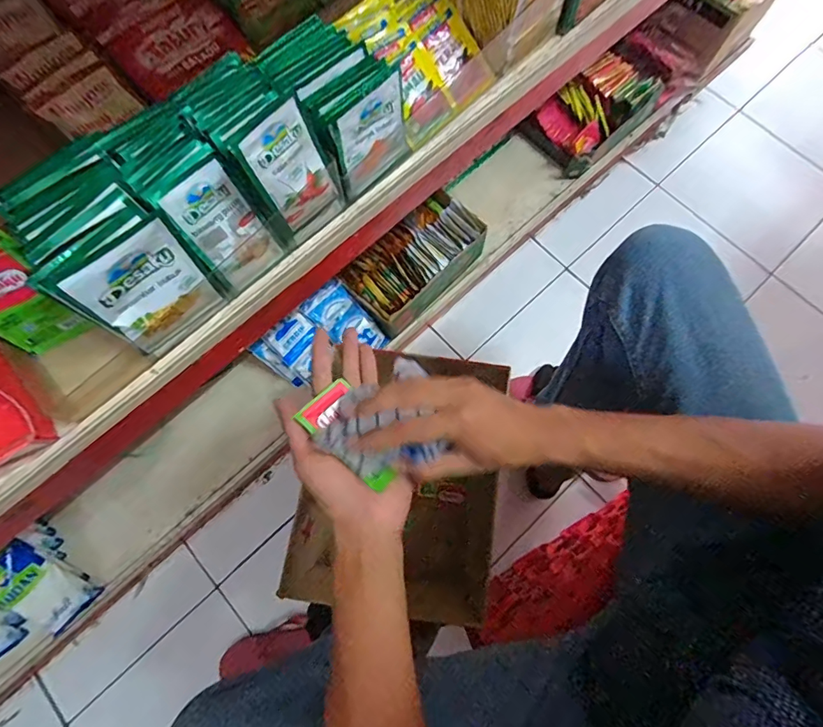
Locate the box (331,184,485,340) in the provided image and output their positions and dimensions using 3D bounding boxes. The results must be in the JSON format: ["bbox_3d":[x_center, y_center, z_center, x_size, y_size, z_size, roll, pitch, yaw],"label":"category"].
[{"bbox_3d":[0.009,-0.181,0.818,0.247,0.073,0.132,-44,78,-11],"label":"box"}]

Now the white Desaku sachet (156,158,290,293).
[{"bbox_3d":[-0.153,-0.112,0.387,0.057,0.098,0.004,-45,48,-12],"label":"white Desaku sachet"}]

